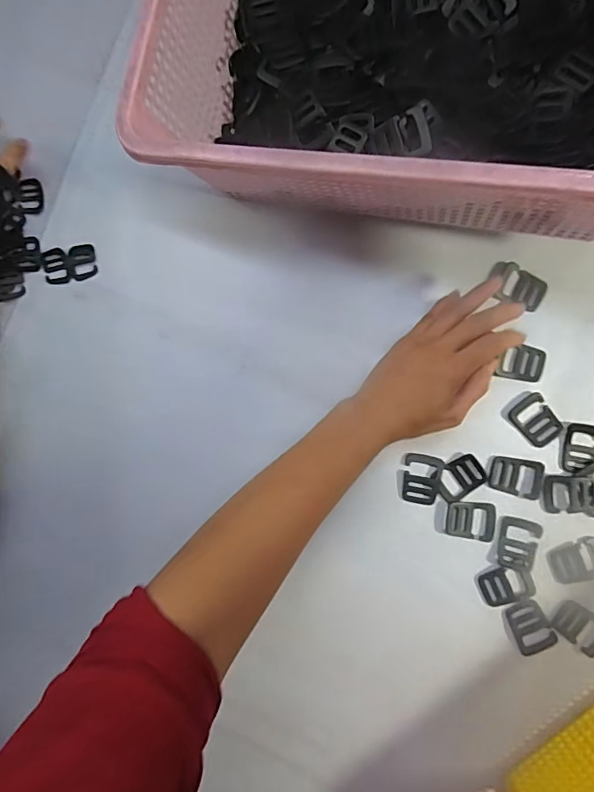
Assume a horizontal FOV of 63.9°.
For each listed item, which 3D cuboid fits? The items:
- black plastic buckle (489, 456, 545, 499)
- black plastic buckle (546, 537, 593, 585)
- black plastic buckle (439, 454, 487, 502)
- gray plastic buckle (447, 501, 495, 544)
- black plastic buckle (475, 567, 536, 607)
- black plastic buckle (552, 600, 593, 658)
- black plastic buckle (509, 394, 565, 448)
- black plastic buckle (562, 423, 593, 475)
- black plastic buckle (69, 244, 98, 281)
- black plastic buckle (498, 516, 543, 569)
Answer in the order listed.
[{"bbox_3d":[0.193,0.072,0.418,0.045,0.006,0.033,6,90,4],"label":"black plastic buckle"},{"bbox_3d":[0.243,0.144,0.412,0.046,0.004,0.035,-19,88,4],"label":"black plastic buckle"},{"bbox_3d":[0.145,0.073,0.422,0.041,0.004,0.032,-32,88,3],"label":"black plastic buckle"},{"bbox_3d":[0.154,0.111,0.420,0.042,0.004,0.033,4,90,4],"label":"gray plastic buckle"},{"bbox_3d":[0.183,0.166,0.416,0.044,0.004,0.034,-21,88,4],"label":"black plastic buckle"},{"bbox_3d":[0.245,0.198,0.408,0.044,0.008,0.033,37,92,4],"label":"black plastic buckle"},{"bbox_3d":[0.211,0.022,0.419,0.032,0.004,0.042,-33,87,3],"label":"black plastic buckle"},{"bbox_3d":[0.249,0.046,0.413,0.034,0.005,0.043,7,90,4],"label":"black plastic buckle"},{"bbox_3d":[-0.204,-0.127,0.454,0.027,0.004,0.034,-9,89,4],"label":"black plastic buckle"},{"bbox_3d":[0.194,0.130,0.415,0.033,0.004,0.042,7,90,4],"label":"black plastic buckle"}]

